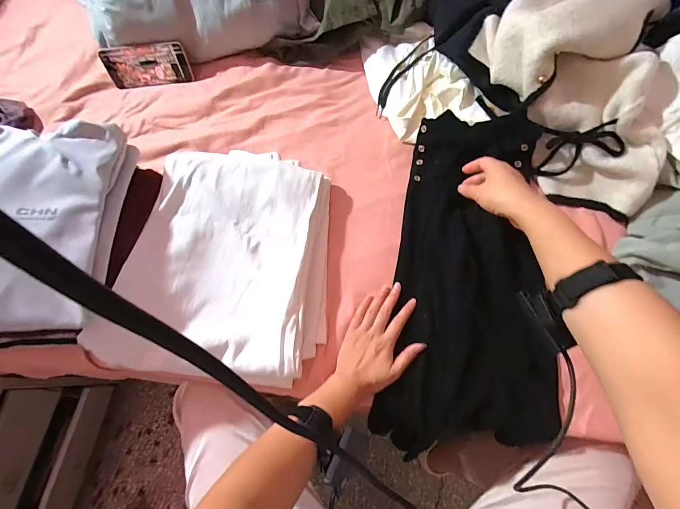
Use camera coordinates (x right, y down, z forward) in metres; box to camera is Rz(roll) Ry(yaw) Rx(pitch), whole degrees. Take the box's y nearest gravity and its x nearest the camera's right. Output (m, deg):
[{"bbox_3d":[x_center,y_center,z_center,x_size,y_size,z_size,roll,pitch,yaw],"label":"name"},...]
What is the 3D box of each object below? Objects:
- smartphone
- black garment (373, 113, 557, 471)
[{"bbox_3d":[-0.414,-0.403,0.705,0.174,0.082,0.012,-6,52,4],"label":"smartphone"},{"bbox_3d":[0.209,0.026,0.545,0.238,0.083,0.539,6,76,2],"label":"black garment"}]

